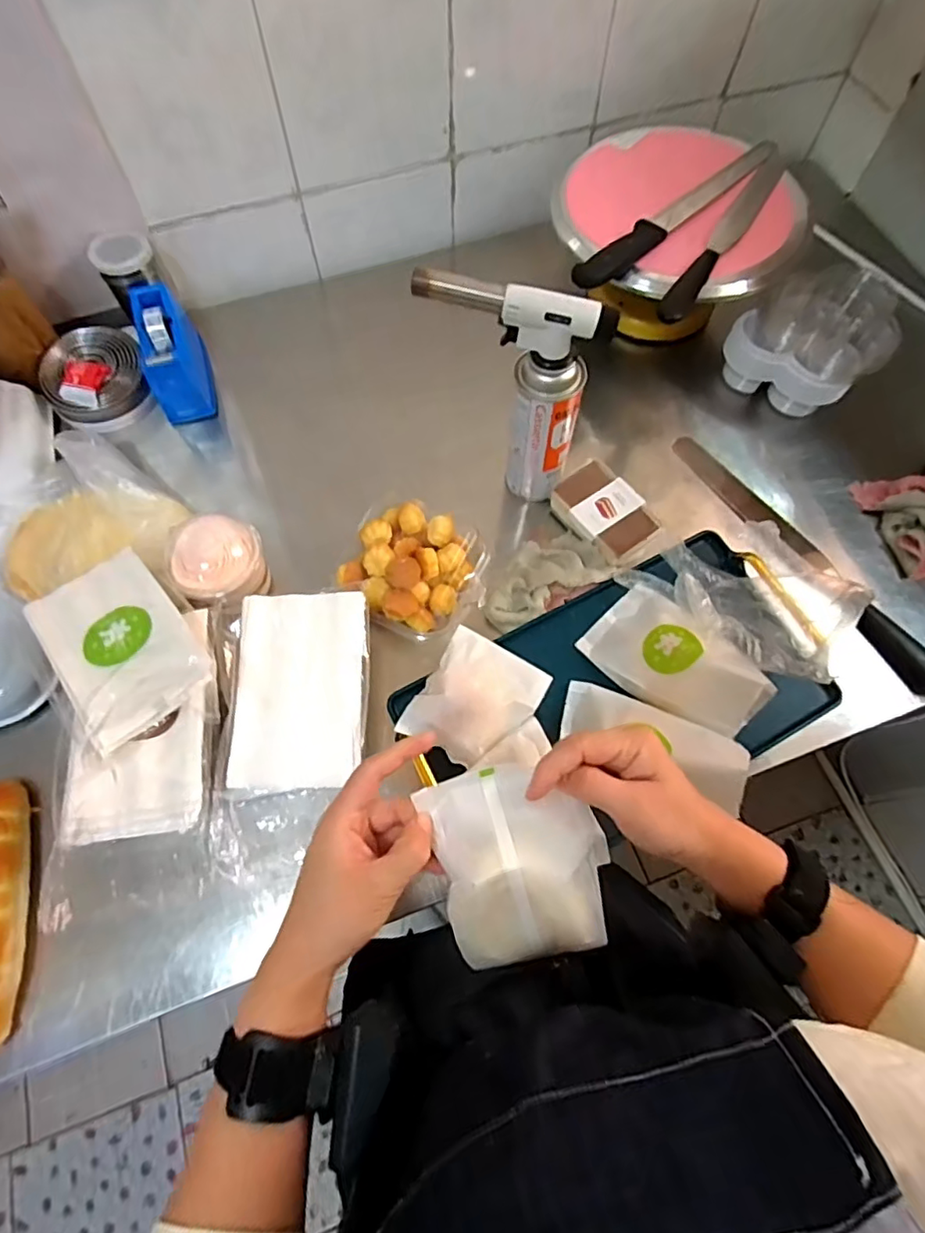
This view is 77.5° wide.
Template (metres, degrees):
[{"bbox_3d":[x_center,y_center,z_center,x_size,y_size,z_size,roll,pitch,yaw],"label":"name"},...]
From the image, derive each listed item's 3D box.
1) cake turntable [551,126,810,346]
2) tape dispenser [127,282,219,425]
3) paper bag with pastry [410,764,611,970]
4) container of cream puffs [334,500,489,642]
[{"bbox_3d":[0.251,-0.444,0.719,0.255,0.146,0.259,0,66,0],"label":"cake turntable"},{"bbox_3d":[-0.347,-0.316,0.693,0.061,0.092,0.133,-17,68,-7],"label":"tape dispenser"},{"bbox_3d":[0.036,0.152,0.353,0.099,0.046,0.107,-12,71,6],"label":"paper bag with pastry"},{"bbox_3d":[-0.046,-0.049,0.591,0.135,0.049,0.132,28,69,12],"label":"container of cream puffs"}]

